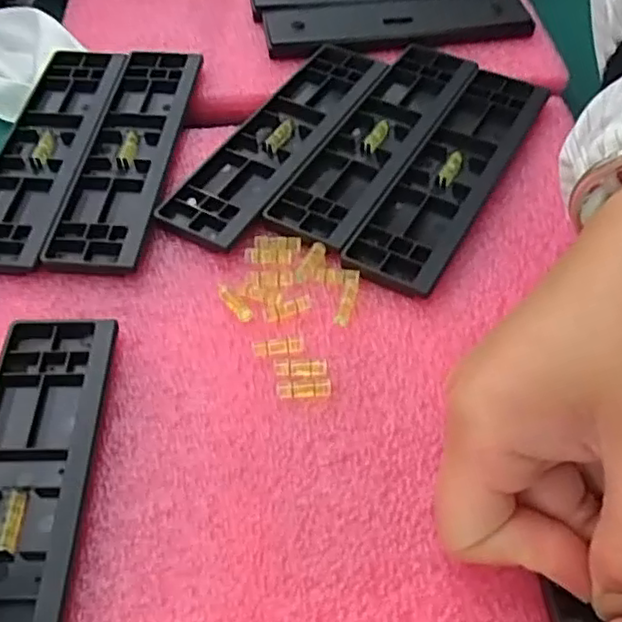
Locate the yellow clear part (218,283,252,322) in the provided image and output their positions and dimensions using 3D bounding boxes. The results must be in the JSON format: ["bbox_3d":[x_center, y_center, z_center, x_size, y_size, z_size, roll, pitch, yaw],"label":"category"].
[{"bbox_3d":[-0.032,-0.003,0.276,0.006,0.006,0.019,-34,60,-22],"label":"yellow clear part"}]

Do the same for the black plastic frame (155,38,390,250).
[{"bbox_3d":[-0.016,-0.091,0.338,0.046,0.006,0.160,23,57,19],"label":"black plastic frame"}]

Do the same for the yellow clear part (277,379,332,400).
[{"bbox_3d":[-0.002,0.030,0.252,0.020,0.004,0.007,-6,53,-2],"label":"yellow clear part"}]

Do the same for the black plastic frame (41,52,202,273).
[{"bbox_3d":[-0.090,-0.081,0.333,0.044,0.009,0.156,2,53,4],"label":"black plastic frame"}]

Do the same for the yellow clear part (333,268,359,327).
[{"bbox_3d":[0.015,-0.006,0.277,0.007,0.007,0.025,10,54,8],"label":"yellow clear part"}]

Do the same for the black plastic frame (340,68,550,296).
[{"bbox_3d":[0.070,-0.069,0.322,0.043,0.006,0.159,24,57,19],"label":"black plastic frame"}]

